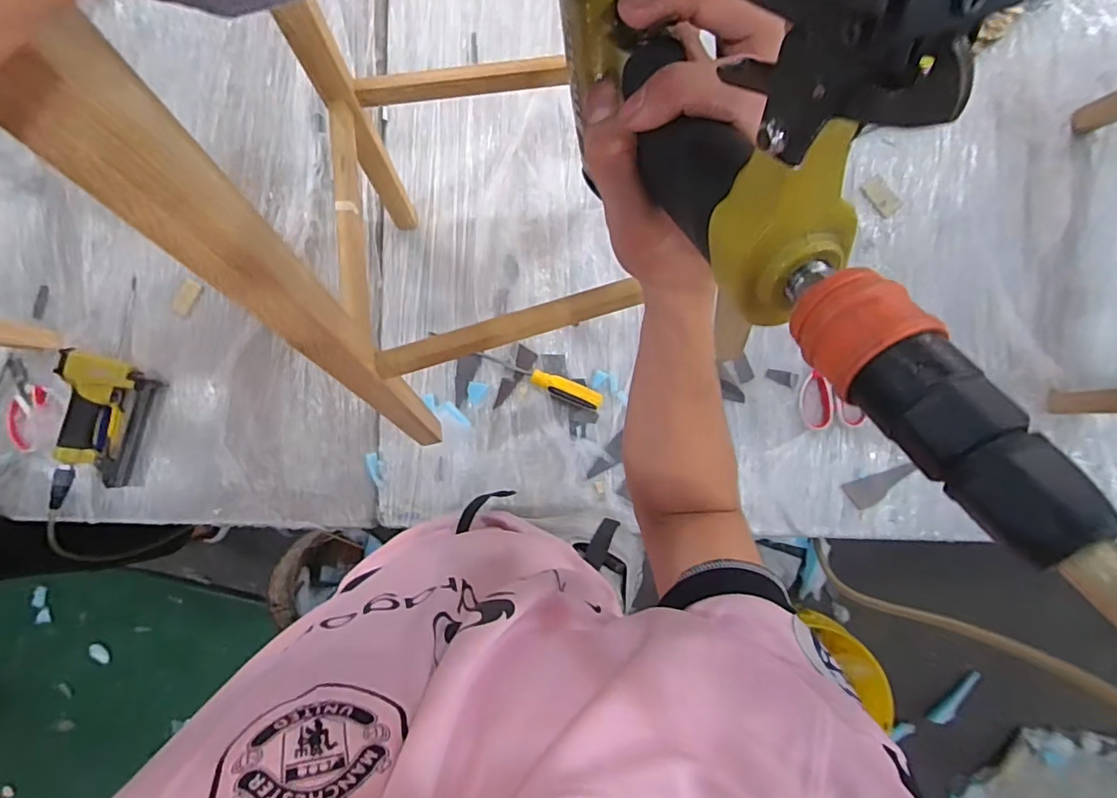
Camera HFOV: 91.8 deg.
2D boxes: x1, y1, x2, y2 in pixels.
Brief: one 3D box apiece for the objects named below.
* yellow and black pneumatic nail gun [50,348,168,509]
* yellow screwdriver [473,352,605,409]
[{"bbox_3d":[-0.729,0.054,0.848,0.126,0.055,0.241,19,90,2],"label":"yellow and black pneumatic nail gun"},{"bbox_3d":[-0.030,-0.030,0.824,0.201,0.022,0.030,21,90,2],"label":"yellow screwdriver"}]

